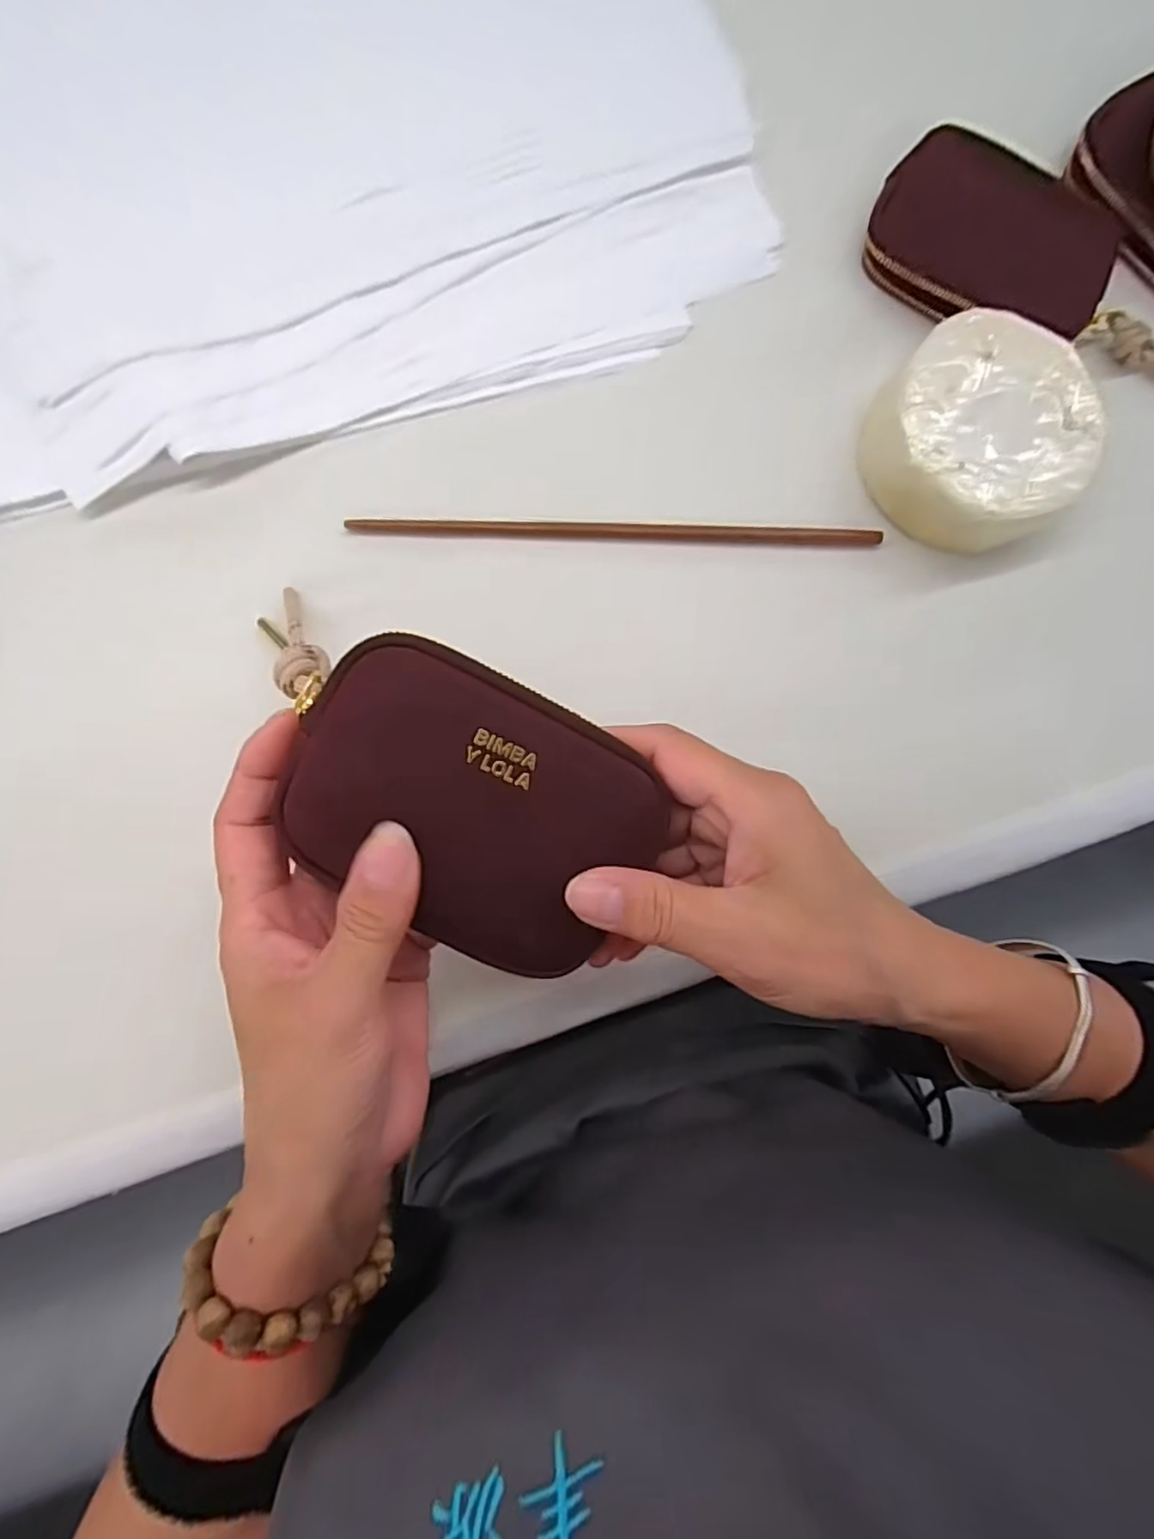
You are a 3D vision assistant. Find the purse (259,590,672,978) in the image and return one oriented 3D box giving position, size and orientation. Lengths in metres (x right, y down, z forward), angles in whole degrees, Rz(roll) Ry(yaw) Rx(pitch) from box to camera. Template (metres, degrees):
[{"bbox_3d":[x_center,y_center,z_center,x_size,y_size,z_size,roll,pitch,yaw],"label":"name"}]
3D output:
[{"bbox_3d":[-0.044,0.007,0.206,0.135,0.023,0.079,27,86,-3],"label":"purse"}]

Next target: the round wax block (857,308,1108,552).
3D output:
[{"bbox_3d":[0.183,-0.152,0.299,0.091,0.041,0.091,0,86,-4],"label":"round wax block"}]

